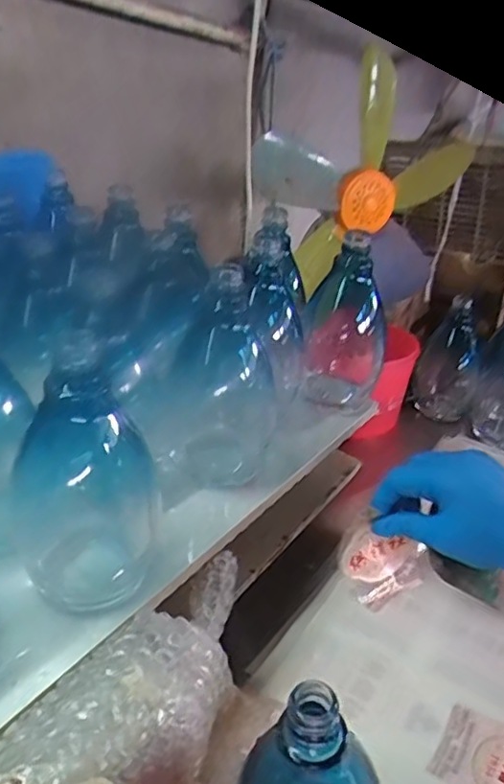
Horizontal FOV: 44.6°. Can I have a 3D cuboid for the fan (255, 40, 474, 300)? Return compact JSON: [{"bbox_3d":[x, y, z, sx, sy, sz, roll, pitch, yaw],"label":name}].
[{"bbox_3d":[0.120,-0.244,0.748,0.265,0.279,0.081,-5,33,-17],"label":"fan"}]

